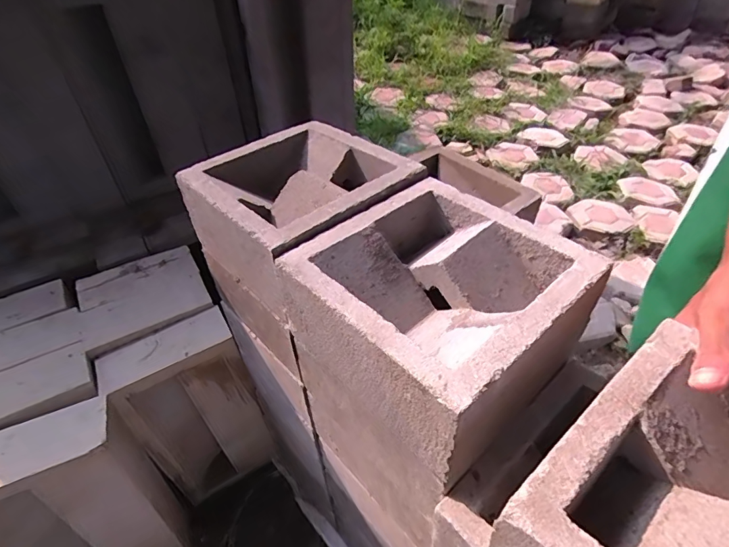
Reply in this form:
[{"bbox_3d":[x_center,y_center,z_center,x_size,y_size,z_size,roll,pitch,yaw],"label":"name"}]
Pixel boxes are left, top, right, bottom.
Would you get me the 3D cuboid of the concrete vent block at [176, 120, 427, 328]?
[{"bbox_3d":[-0.071,-0.077,0.492,0.206,0.110,0.195,-36,55,-28],"label":"concrete vent block"}]

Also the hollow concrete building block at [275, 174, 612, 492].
[{"bbox_3d":[0.063,0.027,0.384,0.202,0.118,0.206,-32,53,-25],"label":"hollow concrete building block"}]

